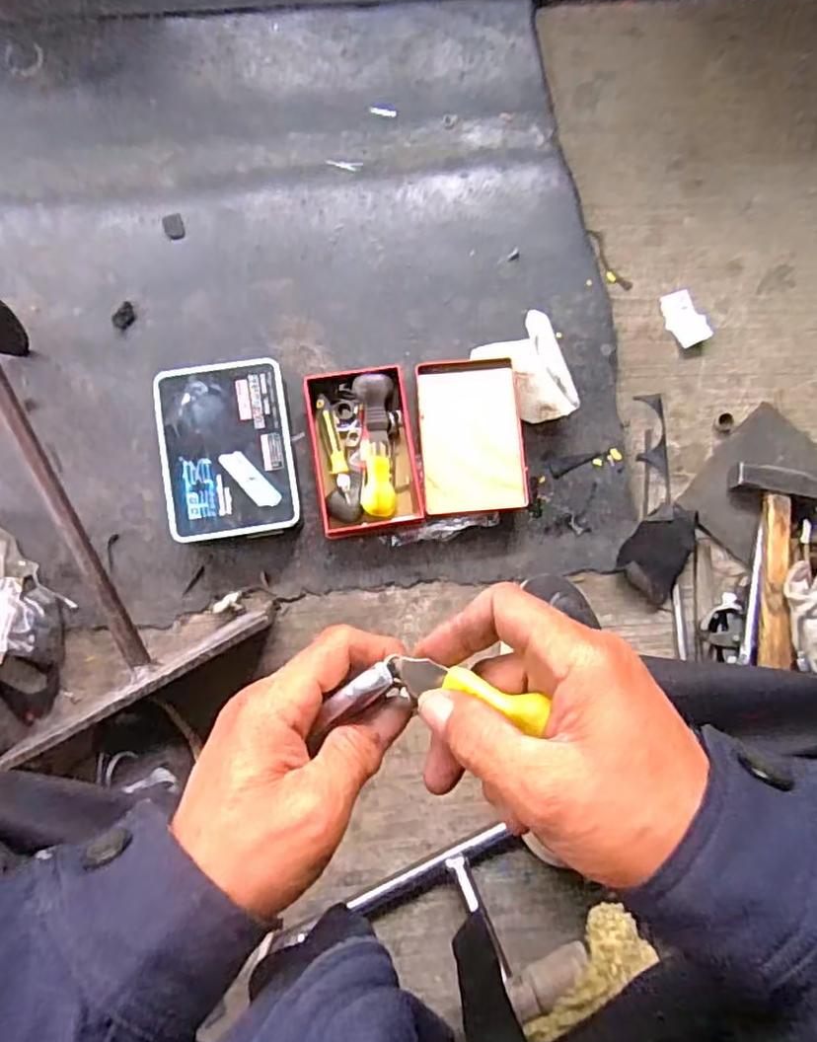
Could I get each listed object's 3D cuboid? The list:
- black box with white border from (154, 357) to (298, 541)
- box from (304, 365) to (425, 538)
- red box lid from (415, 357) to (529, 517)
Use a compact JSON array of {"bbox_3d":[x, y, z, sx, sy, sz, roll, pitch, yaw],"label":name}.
[{"bbox_3d":[-0.170,-0.065,0.627,0.119,0.038,0.164,-8,86,-4],"label":"black box with white border"},{"bbox_3d":[-0.043,-0.068,0.656,0.100,0.038,0.157,-8,88,-5],"label":"box"},{"bbox_3d":[0.064,-0.086,0.671,0.102,0.029,0.156,-4,85,-4],"label":"red box lid"}]

